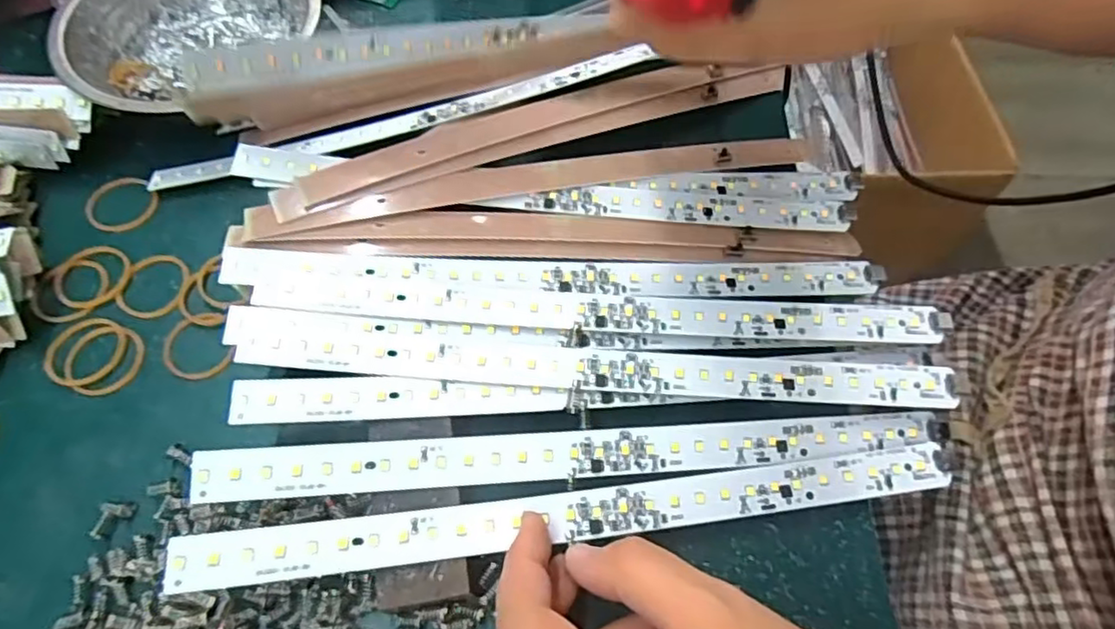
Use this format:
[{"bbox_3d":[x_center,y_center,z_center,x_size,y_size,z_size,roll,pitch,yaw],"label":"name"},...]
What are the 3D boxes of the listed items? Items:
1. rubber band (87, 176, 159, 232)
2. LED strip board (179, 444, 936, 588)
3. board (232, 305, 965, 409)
[{"bbox_3d":[-0.214,-0.054,0.318,0.033,0.004,0.032,1,63,-1],"label":"rubber band"},{"bbox_3d":[0.014,0.072,0.238,0.281,0.010,0.014,-4,63,-10],"label":"LED strip board"},{"bbox_3d":[0.014,0.017,0.261,0.284,0.010,0.023,3,63,0],"label":"board"}]

